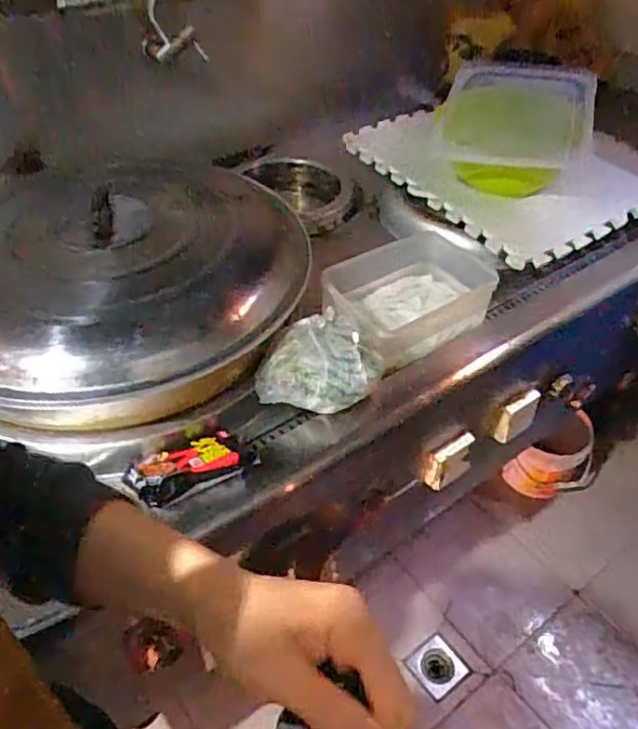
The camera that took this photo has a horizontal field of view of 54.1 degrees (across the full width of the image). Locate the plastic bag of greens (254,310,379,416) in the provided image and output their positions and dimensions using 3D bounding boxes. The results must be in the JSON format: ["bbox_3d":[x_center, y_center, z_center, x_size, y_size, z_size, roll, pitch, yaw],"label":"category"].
[{"bbox_3d":[0.001,-0.005,0.885,0.166,0.080,0.132,8,44,8],"label":"plastic bag of greens"}]

